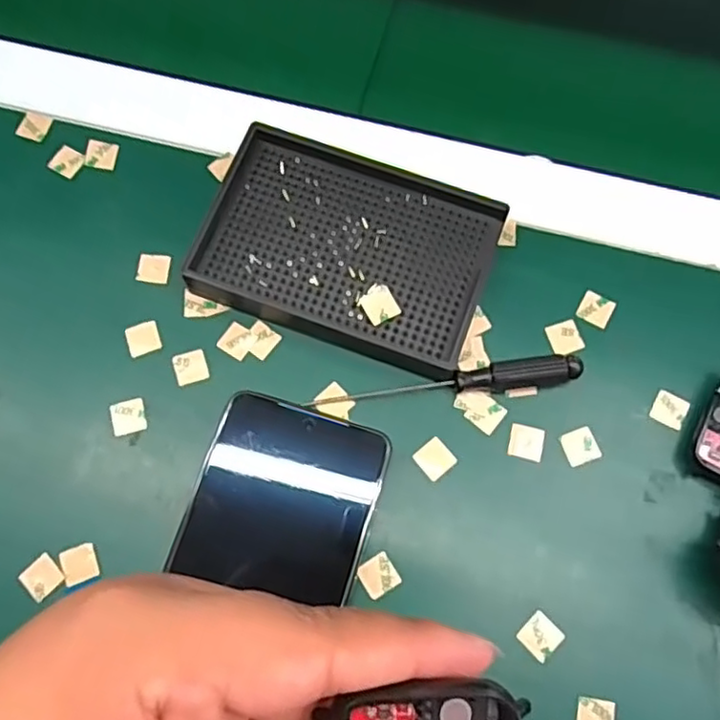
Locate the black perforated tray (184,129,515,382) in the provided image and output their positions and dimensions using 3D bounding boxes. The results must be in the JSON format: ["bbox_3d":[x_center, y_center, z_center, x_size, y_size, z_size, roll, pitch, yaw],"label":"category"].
[{"bbox_3d":[-0.005,-0.055,0.323,0.134,0.021,0.094,19,73,5],"label":"black perforated tray"}]

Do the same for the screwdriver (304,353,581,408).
[{"bbox_3d":[0.040,0.012,0.306,0.126,0.013,0.012,-8,73,-3],"label":"screwdriver"}]

